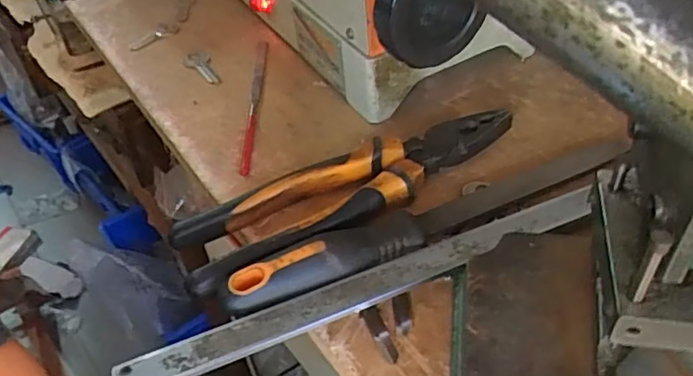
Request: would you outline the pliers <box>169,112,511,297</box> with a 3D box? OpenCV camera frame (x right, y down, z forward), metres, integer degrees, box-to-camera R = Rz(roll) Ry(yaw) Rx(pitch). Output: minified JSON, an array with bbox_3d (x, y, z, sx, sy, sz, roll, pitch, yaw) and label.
[{"bbox_3d":[0.002,-0.002,0.351,0.205,0.025,0.059,-28,48,-21],"label":"pliers"}]

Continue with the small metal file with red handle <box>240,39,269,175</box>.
[{"bbox_3d":[-0.070,-0.064,0.440,0.014,0.008,0.156,-4,44,2],"label":"small metal file with red handle"}]

